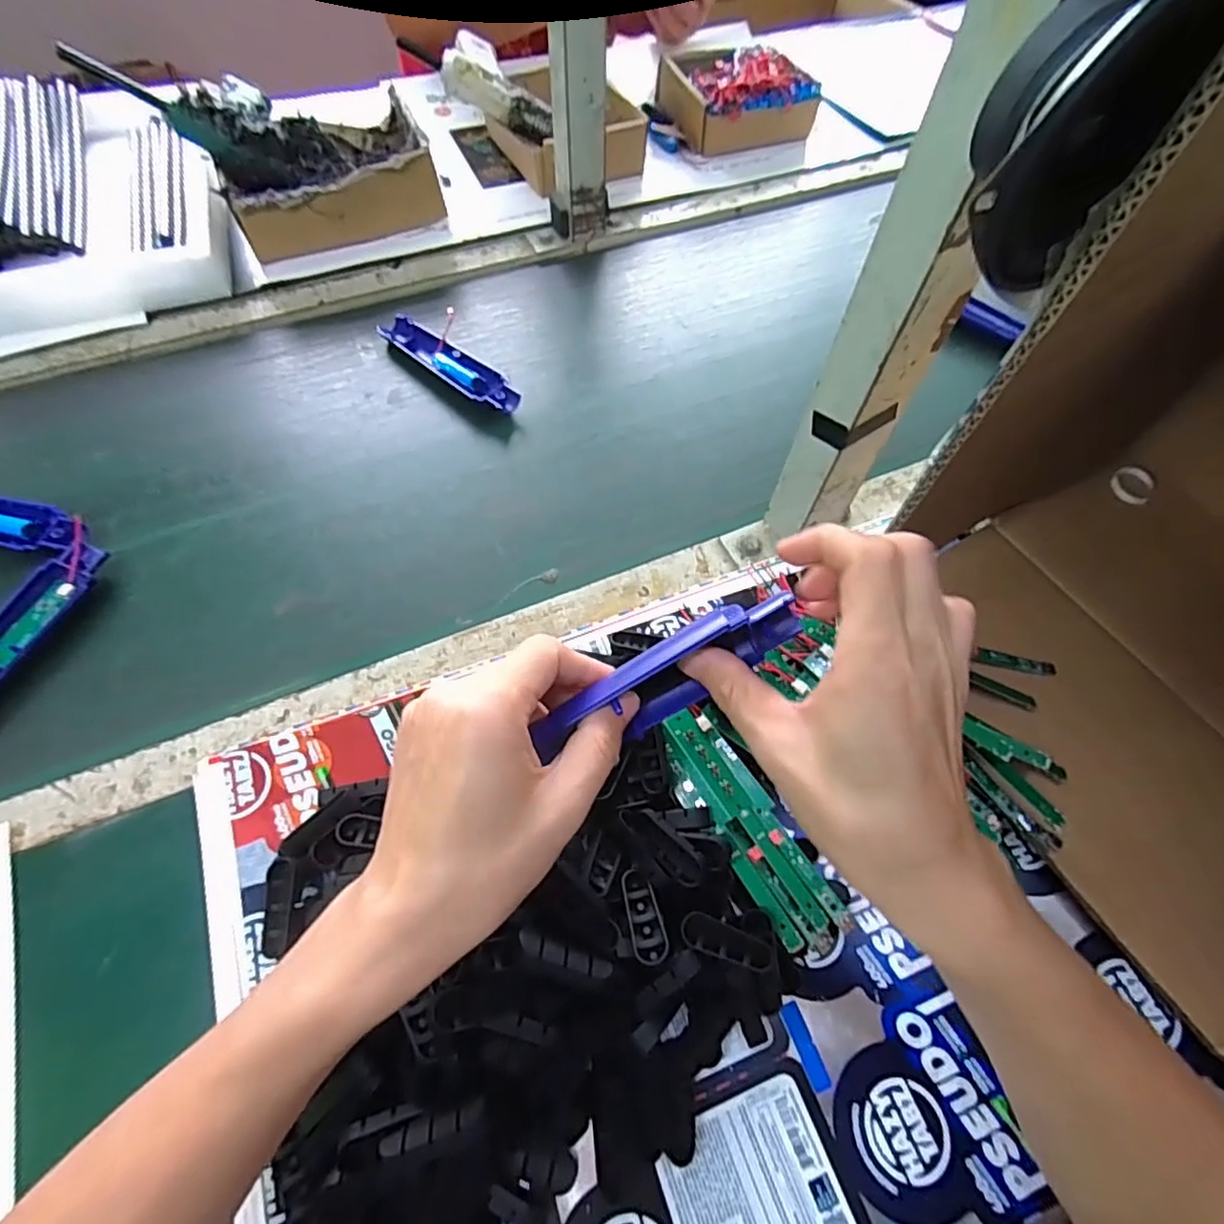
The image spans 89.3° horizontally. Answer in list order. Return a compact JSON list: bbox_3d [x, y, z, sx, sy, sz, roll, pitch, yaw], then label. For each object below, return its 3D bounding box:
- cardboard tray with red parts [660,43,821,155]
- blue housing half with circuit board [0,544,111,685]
[{"bbox_3d":[0.156,-0.661,0.793,0.172,0.070,0.150,-23,64,-14],"label":"cardboard tray with red parts"},{"bbox_3d":[-0.417,0.024,0.423,0.038,0.019,0.167,17,61,8],"label":"blue housing half with circuit board"}]

